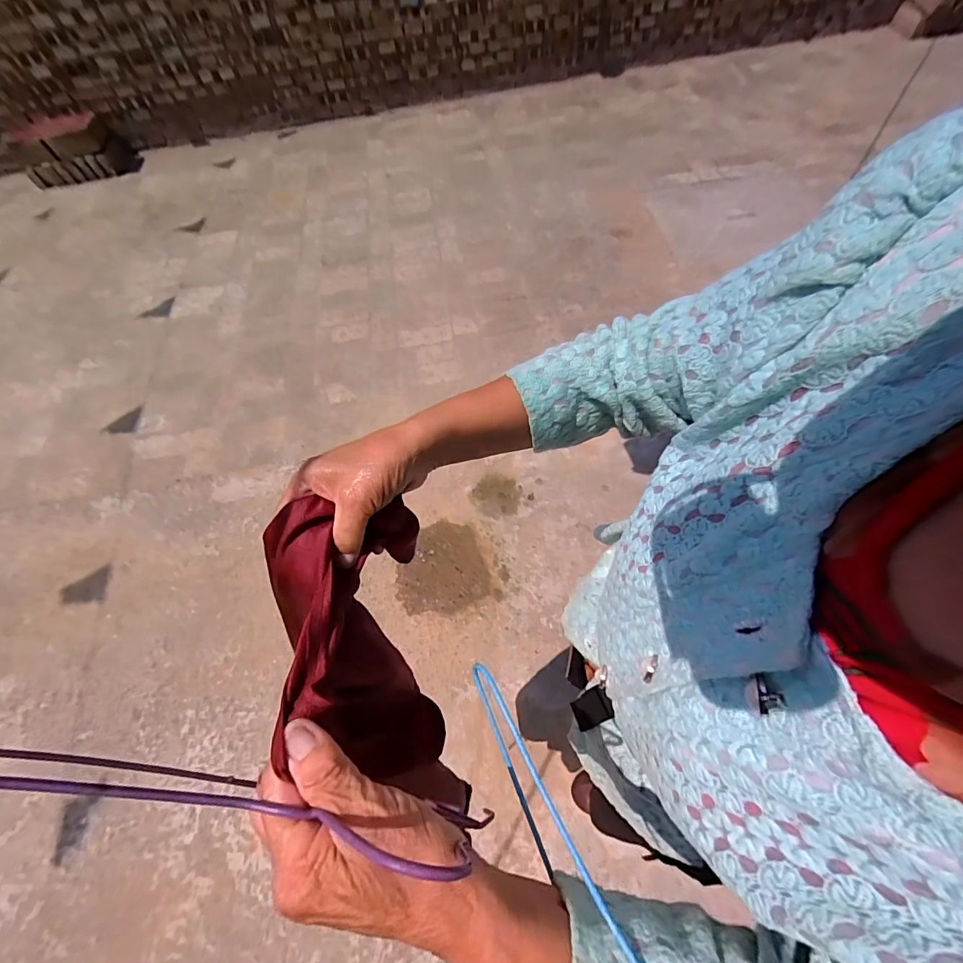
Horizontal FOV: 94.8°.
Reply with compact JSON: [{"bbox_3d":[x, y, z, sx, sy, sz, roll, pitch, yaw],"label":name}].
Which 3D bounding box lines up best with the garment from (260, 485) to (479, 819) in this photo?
[{"bbox_3d":[-0.087,0.103,0.287,0.102,0.116,0.201,-14,61,-5],"label":"garment"}]

